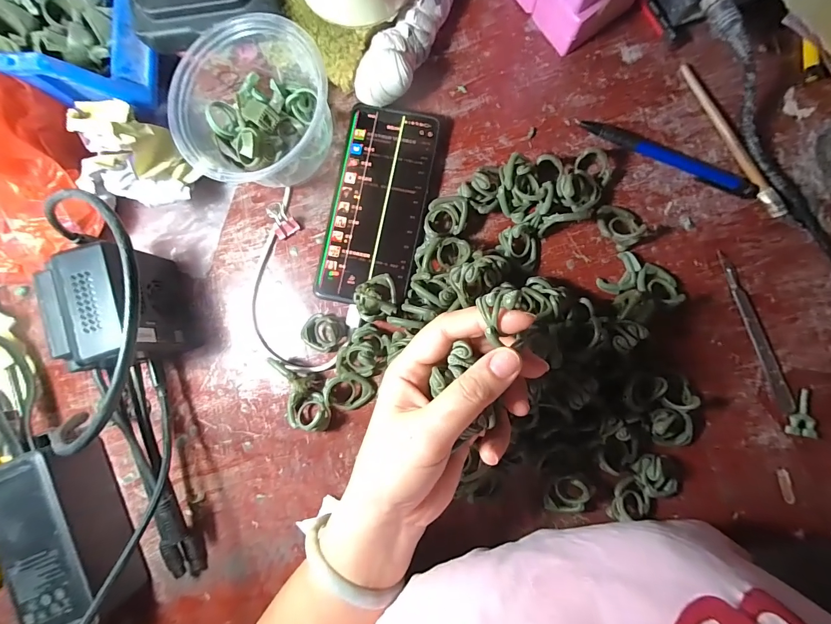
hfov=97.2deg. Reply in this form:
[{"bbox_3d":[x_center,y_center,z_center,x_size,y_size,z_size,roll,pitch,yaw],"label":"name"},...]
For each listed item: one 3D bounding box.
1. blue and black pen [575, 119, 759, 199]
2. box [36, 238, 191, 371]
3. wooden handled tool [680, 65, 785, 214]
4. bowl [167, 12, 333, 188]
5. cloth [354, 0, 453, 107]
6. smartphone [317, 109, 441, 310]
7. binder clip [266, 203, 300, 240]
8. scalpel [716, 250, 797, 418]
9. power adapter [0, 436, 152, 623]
[{"bbox_3d":[0.200,-0.124,0.291,0.147,0.008,0.015,24,89,4],"label":"blue and black pen"},{"bbox_3d":[-0.213,-0.002,0.271,0.049,0.079,0.073,-22,87,2],"label":"box"},{"bbox_3d":[0.247,-0.135,0.285,0.008,0.008,0.137,-28,87,1],"label":"wooden handled tool"},{"bbox_3d":[-0.123,-0.149,0.278,0.102,0.069,0.111,0,88,3],"label":"bowl"},{"bbox_3d":[0.006,-0.234,0.290,0.039,0.040,0.159,29,89,4],"label":"cloth"},{"bbox_3d":[-0.029,-0.086,0.299,0.076,0.013,0.158,12,88,3],"label":"smartphone"},{"bbox_3d":[-0.111,-0.078,0.304,0.019,0.010,0.033,-27,87,1],"label":"binder clip"},{"bbox_3d":[0.265,0.015,0.283,0.013,0.004,0.130,-20,87,2],"label":"scalpel"},{"bbox_3d":[-0.260,0.166,0.275,0.053,0.053,0.129,-27,87,1],"label":"power adapter"}]

